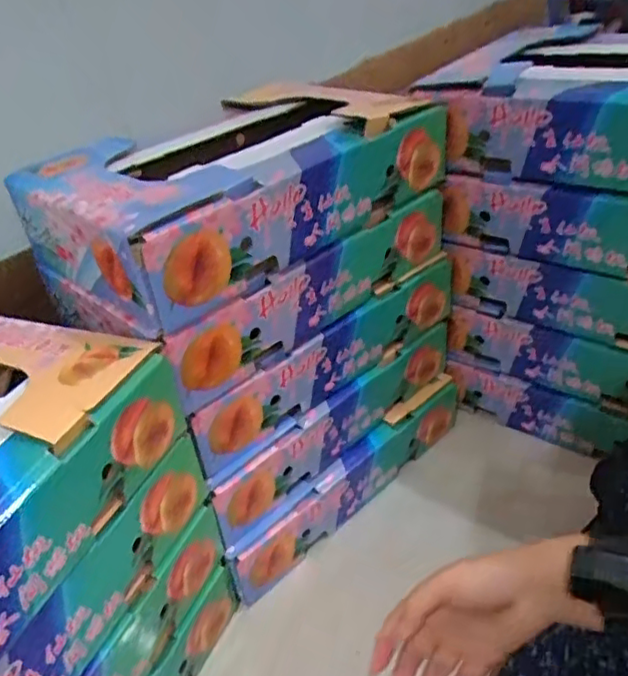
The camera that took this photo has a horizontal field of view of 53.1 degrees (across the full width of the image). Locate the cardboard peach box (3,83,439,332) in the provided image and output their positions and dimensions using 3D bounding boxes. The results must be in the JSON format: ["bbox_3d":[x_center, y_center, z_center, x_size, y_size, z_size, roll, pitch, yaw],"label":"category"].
[{"bbox_3d":[-0.089,-0.175,0.695,0.409,0.119,0.302,-32,39,-28],"label":"cardboard peach box"}]

